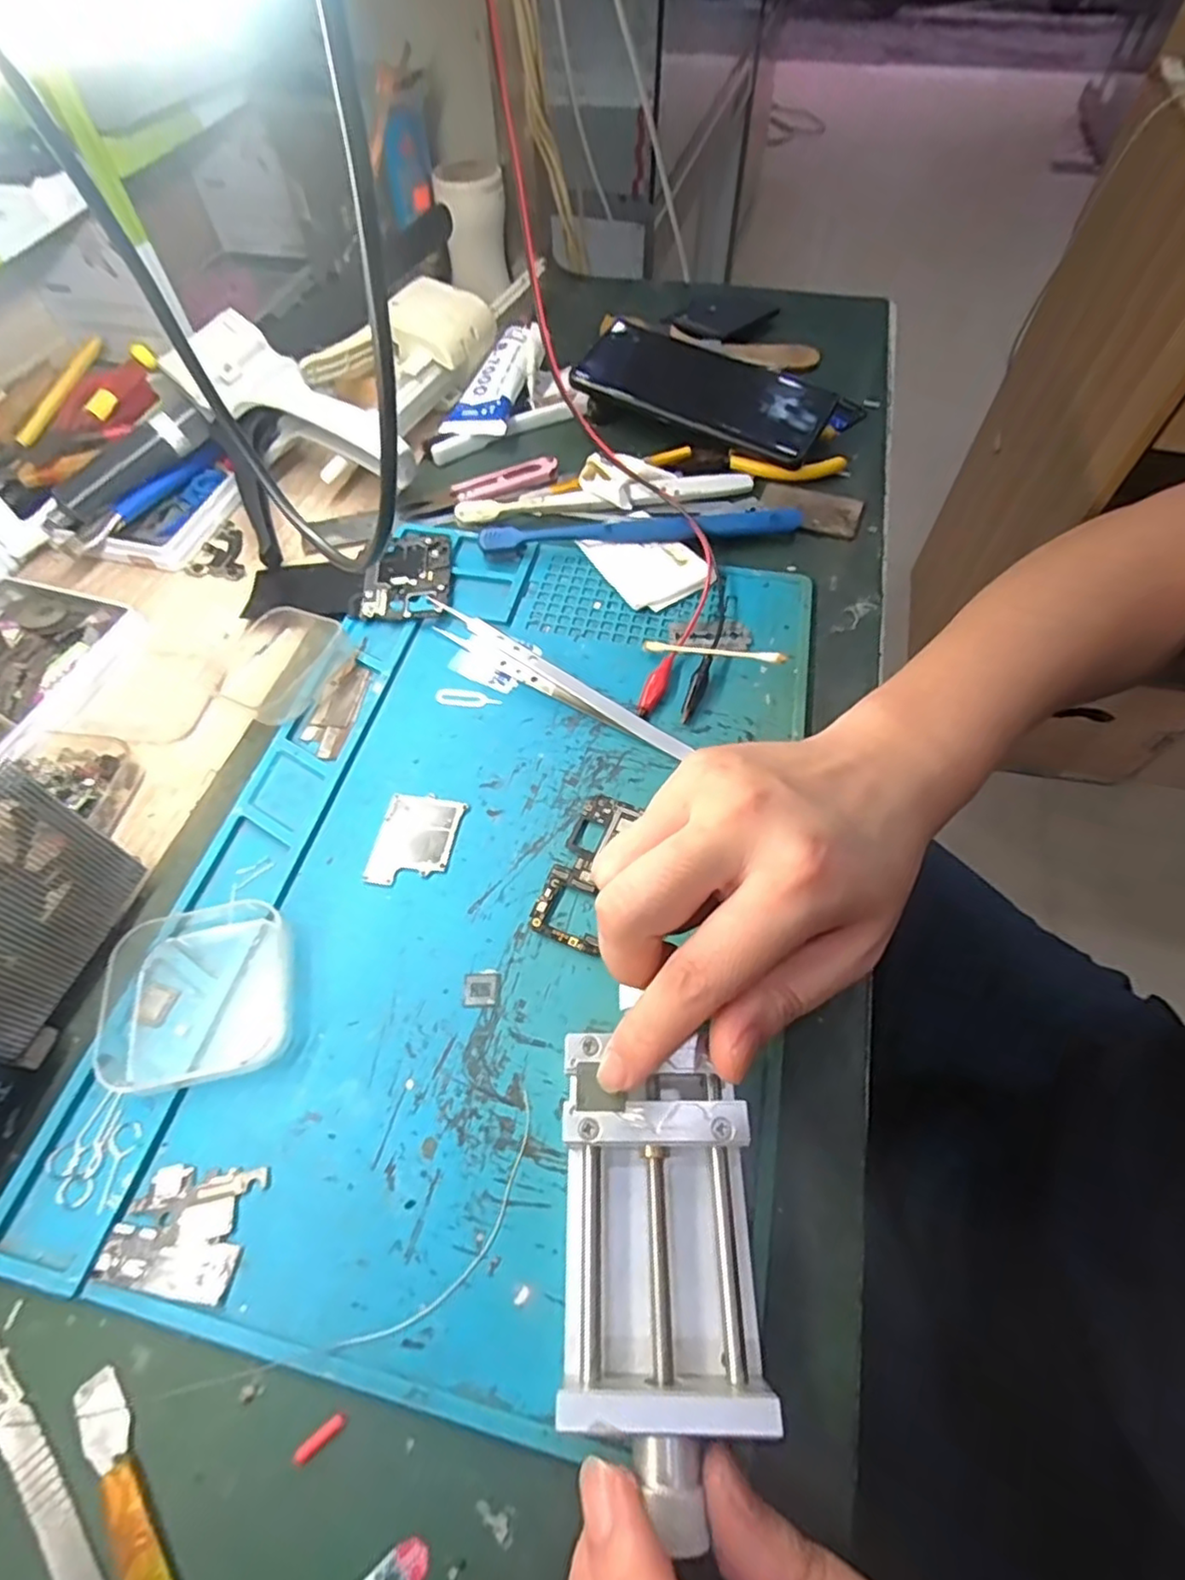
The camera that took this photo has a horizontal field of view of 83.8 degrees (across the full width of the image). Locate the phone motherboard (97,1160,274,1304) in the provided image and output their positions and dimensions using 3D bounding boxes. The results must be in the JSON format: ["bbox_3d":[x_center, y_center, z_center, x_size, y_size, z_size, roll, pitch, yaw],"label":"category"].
[{"bbox_3d":[-0.134,0.142,0.215,0.043,0.004,0.035,6,59,5],"label":"phone motherboard"}]

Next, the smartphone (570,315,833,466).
[{"bbox_3d":[0.073,-0.271,0.448,0.169,0.015,0.081,27,68,12],"label":"smartphone"}]

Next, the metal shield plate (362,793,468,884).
[{"bbox_3d":[-0.078,0.021,0.289,0.034,0.004,0.044,9,59,6],"label":"metal shield plate"}]

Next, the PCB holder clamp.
[{"bbox_3d":[0.020,0.134,0.197,0.055,0.028,0.113,-1,58,0],"label":"PCB holder clamp"}]

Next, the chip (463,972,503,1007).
[{"bbox_3d":[-0.043,0.076,0.255,0.014,0.004,0.013,-2,58,0],"label":"chip"}]

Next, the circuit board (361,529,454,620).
[{"bbox_3d":[-0.105,-0.124,0.379,0.048,0.005,0.070,1,58,1],"label":"circuit board"}]

